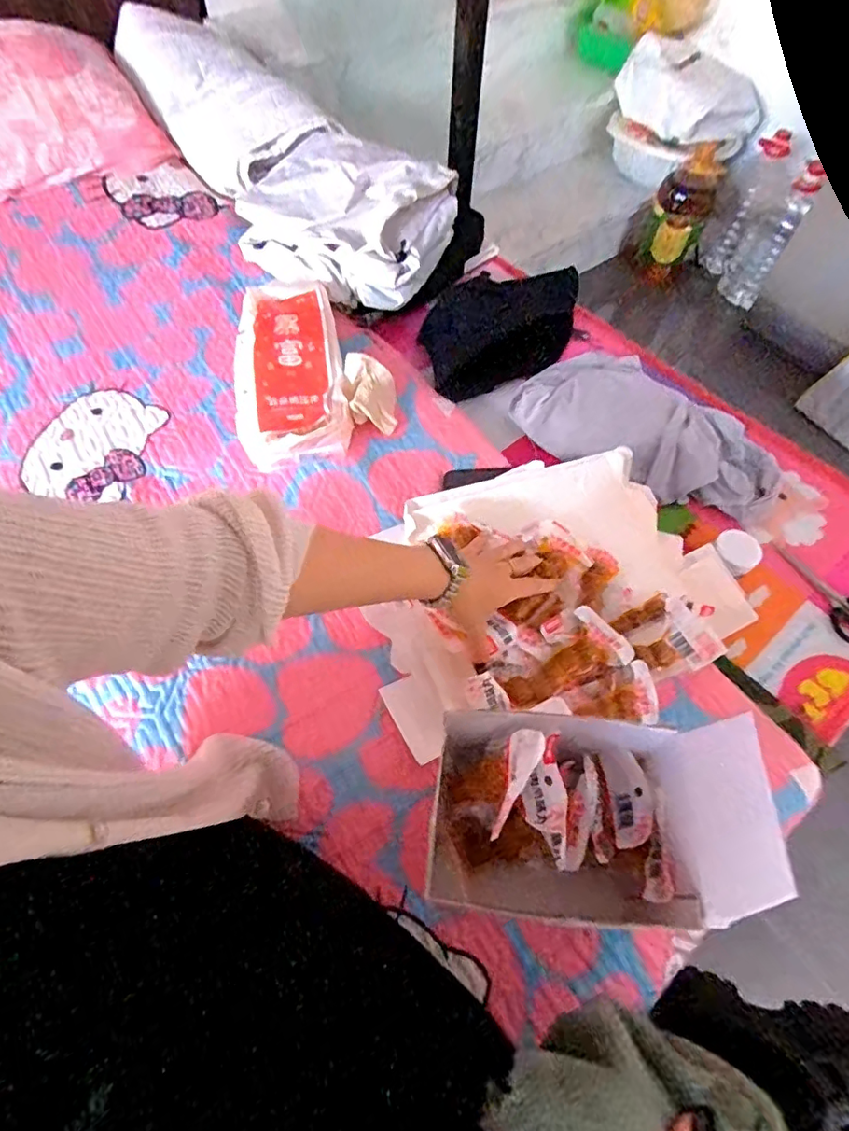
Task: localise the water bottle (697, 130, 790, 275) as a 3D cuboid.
[{"bbox_3d":[0.878,-0.984,1.499,0.135,0.296,0.133,29,63,14],"label":"water bottle"}]

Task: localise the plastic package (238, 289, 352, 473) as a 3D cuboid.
[{"bbox_3d":[-0.192,-0.280,0.753,0.147,0.063,0.303,-10,61,-8],"label":"plastic package"}]

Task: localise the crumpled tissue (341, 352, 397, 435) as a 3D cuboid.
[{"bbox_3d":[-0.073,-0.234,0.739,0.071,0.067,0.079,0,60,-2],"label":"crumpled tissue"}]

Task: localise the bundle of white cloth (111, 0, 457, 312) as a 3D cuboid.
[{"bbox_3d":[-0.252,-0.741,0.950,0.312,0.180,0.780,-33,67,-19],"label":"bundle of white cloth"}]

